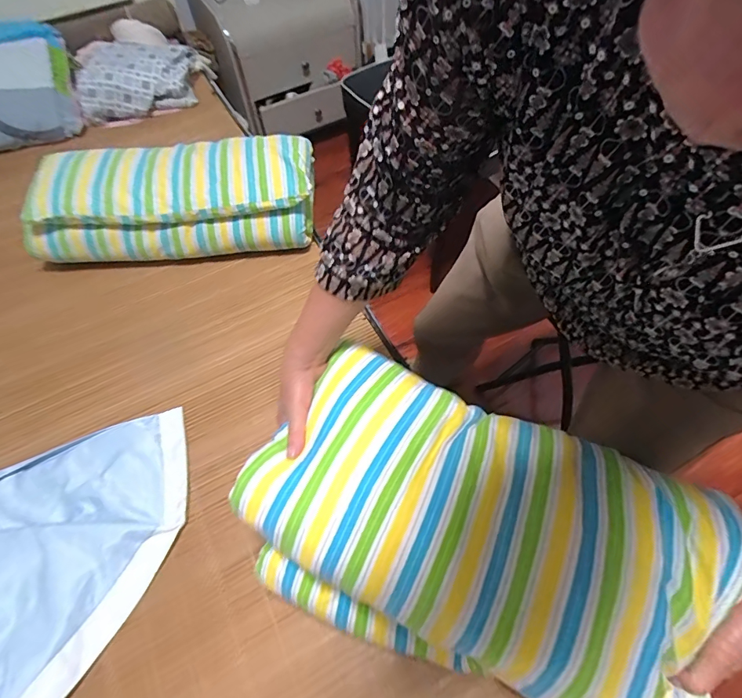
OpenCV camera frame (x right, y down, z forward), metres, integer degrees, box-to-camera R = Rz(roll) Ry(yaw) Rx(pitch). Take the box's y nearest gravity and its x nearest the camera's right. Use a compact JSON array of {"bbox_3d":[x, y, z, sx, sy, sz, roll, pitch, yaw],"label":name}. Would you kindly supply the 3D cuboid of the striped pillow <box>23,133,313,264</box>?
[{"bbox_3d":[-0.374,-0.283,0.858,0.526,0.164,0.179,-6,57,1],"label":"striped pillow"}]

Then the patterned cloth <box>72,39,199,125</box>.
[{"bbox_3d":[-0.602,-0.695,1.146,0.291,0.139,0.205,-14,56,-2],"label":"patterned cloth"}]

